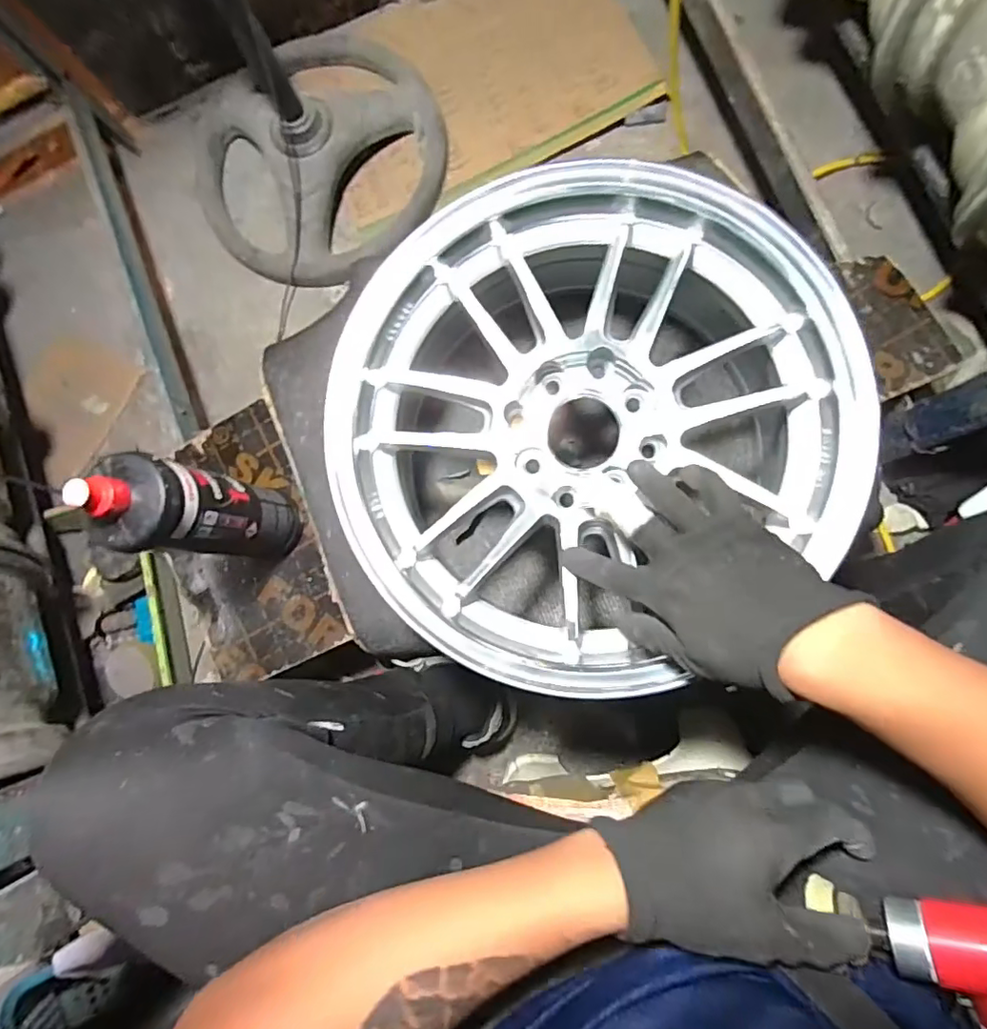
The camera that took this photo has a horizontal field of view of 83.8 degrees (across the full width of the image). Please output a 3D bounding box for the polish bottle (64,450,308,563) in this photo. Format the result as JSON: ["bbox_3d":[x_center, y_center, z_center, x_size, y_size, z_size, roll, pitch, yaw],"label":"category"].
[{"bbox_3d":[-0.277,-0.001,0.533,0.067,0.270,0.079,4,84,7],"label":"polish bottle"}]

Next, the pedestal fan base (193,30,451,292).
[{"bbox_3d":[-0.283,-0.574,0.858,0.403,0.099,0.402,-22,82,4],"label":"pedestal fan base"}]

